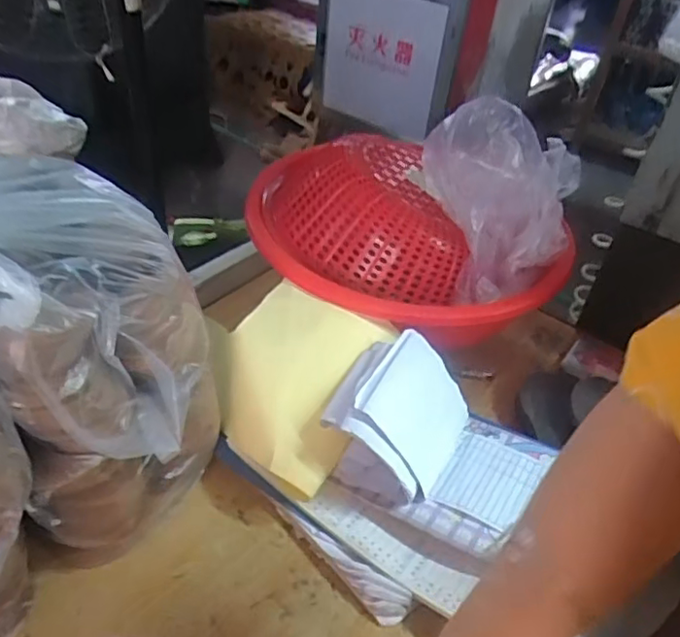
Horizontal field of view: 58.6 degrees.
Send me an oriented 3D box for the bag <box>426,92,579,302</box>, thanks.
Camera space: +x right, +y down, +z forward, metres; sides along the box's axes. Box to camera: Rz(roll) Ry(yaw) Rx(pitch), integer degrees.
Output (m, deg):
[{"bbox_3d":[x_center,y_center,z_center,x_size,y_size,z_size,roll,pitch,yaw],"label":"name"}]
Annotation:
[{"bbox_3d":[0.193,-0.163,0.740,0.177,0.148,0.267,19,40,14],"label":"bag"}]

